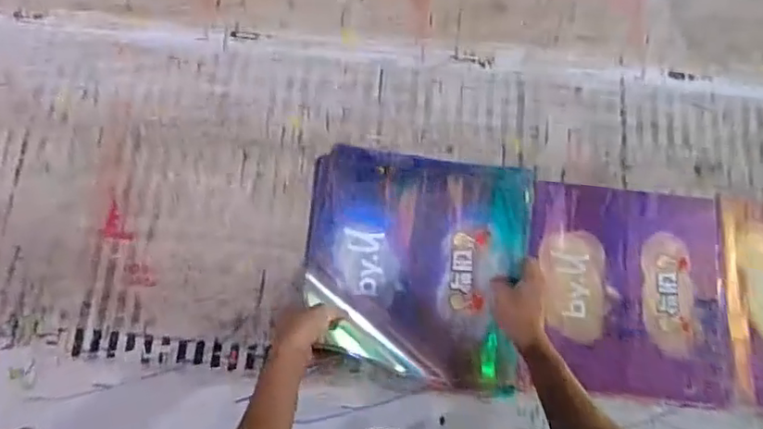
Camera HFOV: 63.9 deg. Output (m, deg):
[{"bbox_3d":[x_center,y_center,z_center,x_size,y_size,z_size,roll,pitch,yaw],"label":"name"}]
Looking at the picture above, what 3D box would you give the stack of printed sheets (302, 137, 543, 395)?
[{"bbox_3d":[0.049,0.065,0.892,0.312,0.049,0.329,9,75,0],"label":"stack of printed sheets"}]

